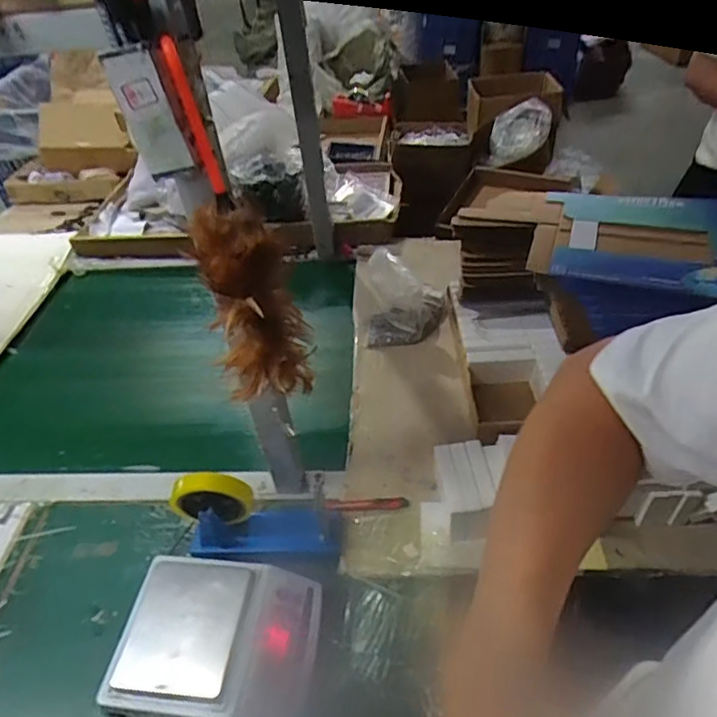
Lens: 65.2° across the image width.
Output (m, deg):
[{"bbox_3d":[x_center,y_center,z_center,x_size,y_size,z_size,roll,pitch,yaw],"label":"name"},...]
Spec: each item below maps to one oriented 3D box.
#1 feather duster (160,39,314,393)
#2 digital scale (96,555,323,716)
[{"bbox_3d":[-0.113,-0.090,0.521,0.095,0.320,0.062,12,45,18],"label":"feather duster"},{"bbox_3d":[-0.160,0.323,0.641,0.213,0.083,0.177,0,42,9],"label":"digital scale"}]

